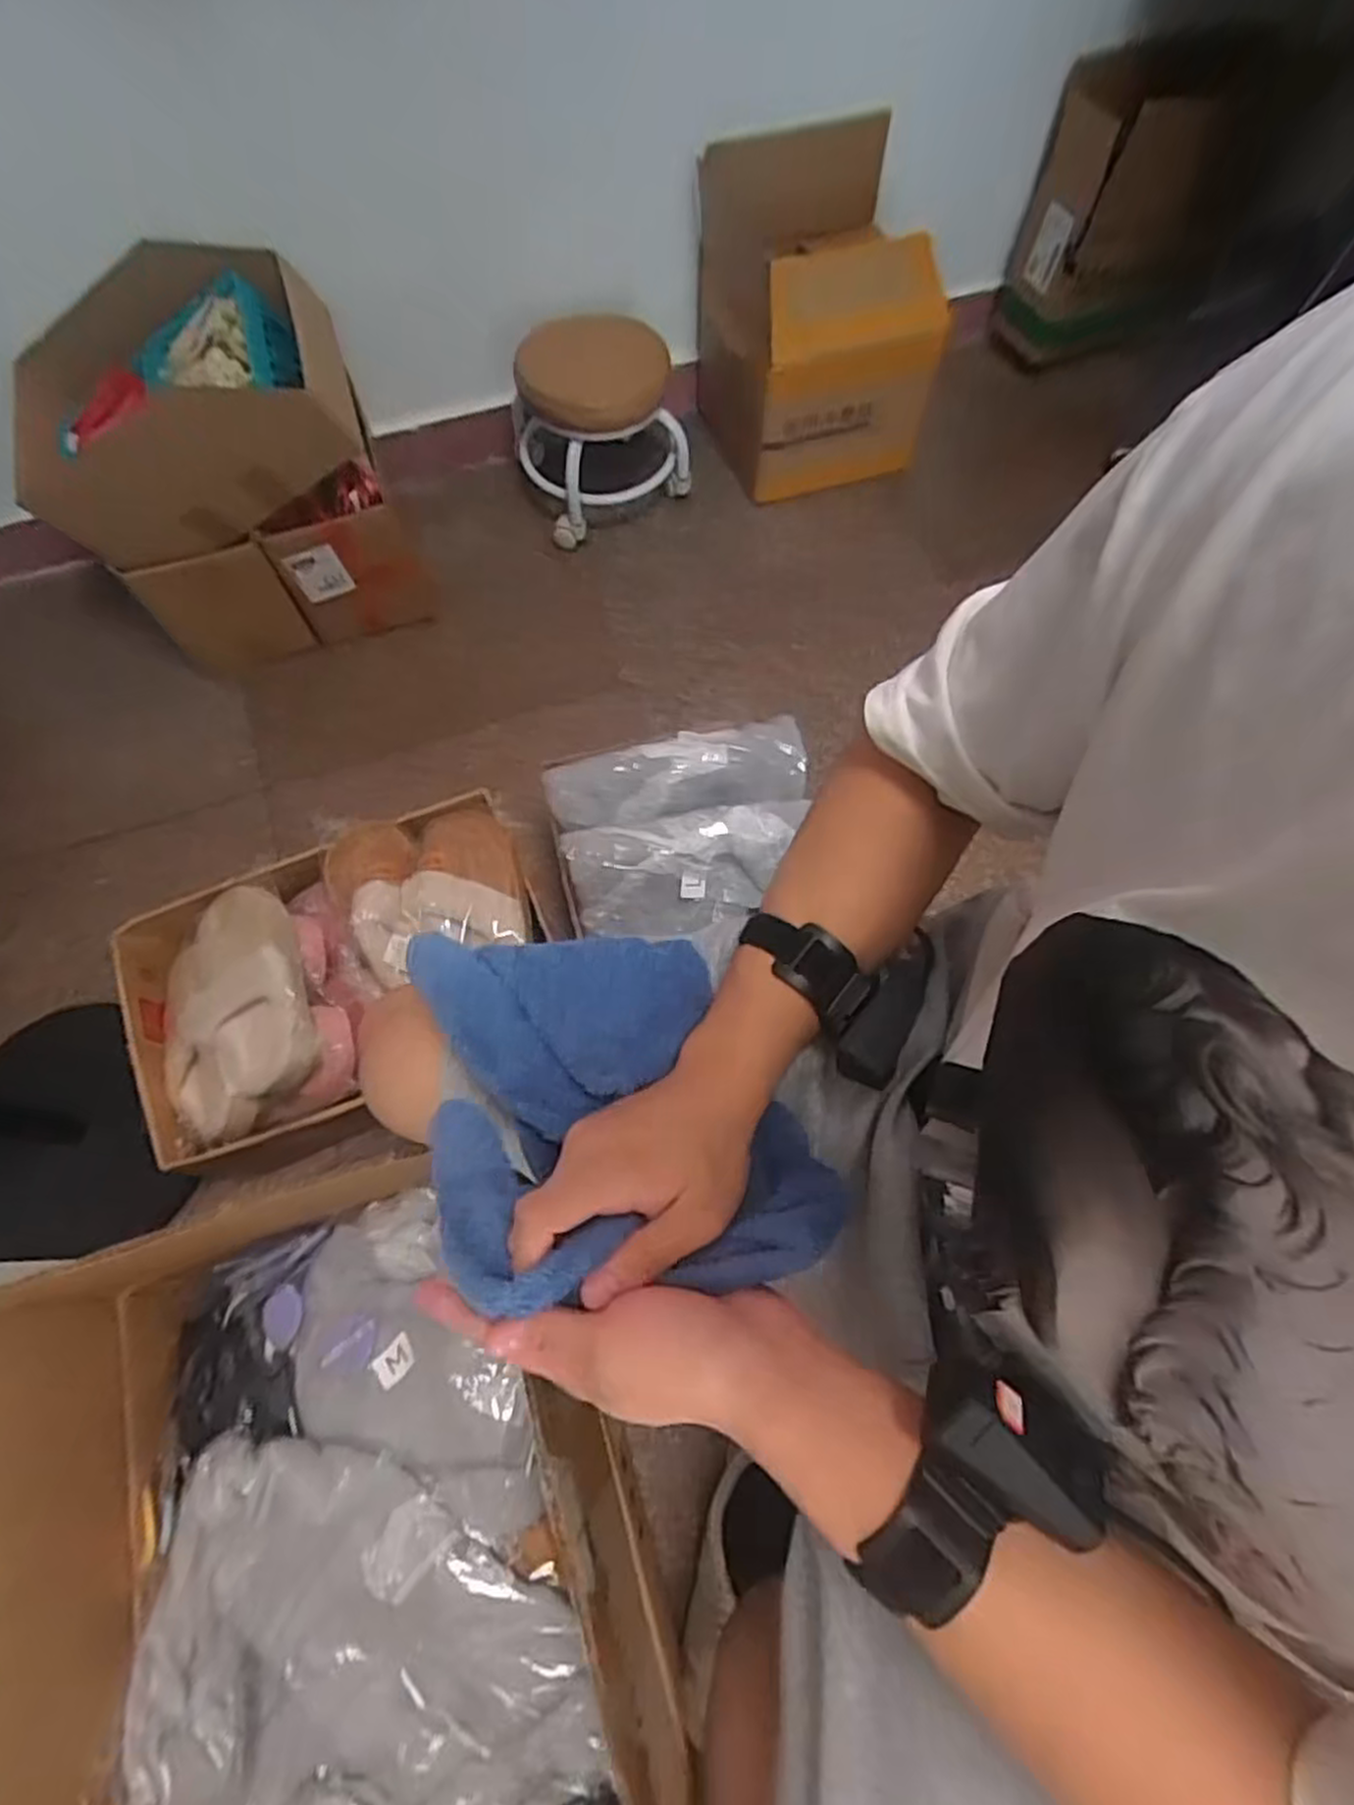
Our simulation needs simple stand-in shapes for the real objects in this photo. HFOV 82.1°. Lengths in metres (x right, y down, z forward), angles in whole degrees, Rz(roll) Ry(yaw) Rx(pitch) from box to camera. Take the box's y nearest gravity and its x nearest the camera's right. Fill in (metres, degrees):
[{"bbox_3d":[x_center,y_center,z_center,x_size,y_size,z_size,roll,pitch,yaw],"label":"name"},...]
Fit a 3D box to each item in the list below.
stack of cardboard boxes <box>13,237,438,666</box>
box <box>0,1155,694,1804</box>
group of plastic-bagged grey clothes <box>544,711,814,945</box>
[{"bbox_3d":[-0.730,-0.686,1.268,0.455,0.451,0.345,-20,68,-9],"label":"stack of cardboard boxes"},{"bbox_3d":[-0.271,0.515,0.613,0.414,0.264,0.520,-19,68,-9],"label":"box"},{"bbox_3d":[0.008,-0.095,1.028,0.314,0.150,0.221,-7,66,-4],"label":"group of plastic-bagged grey clothes"}]

